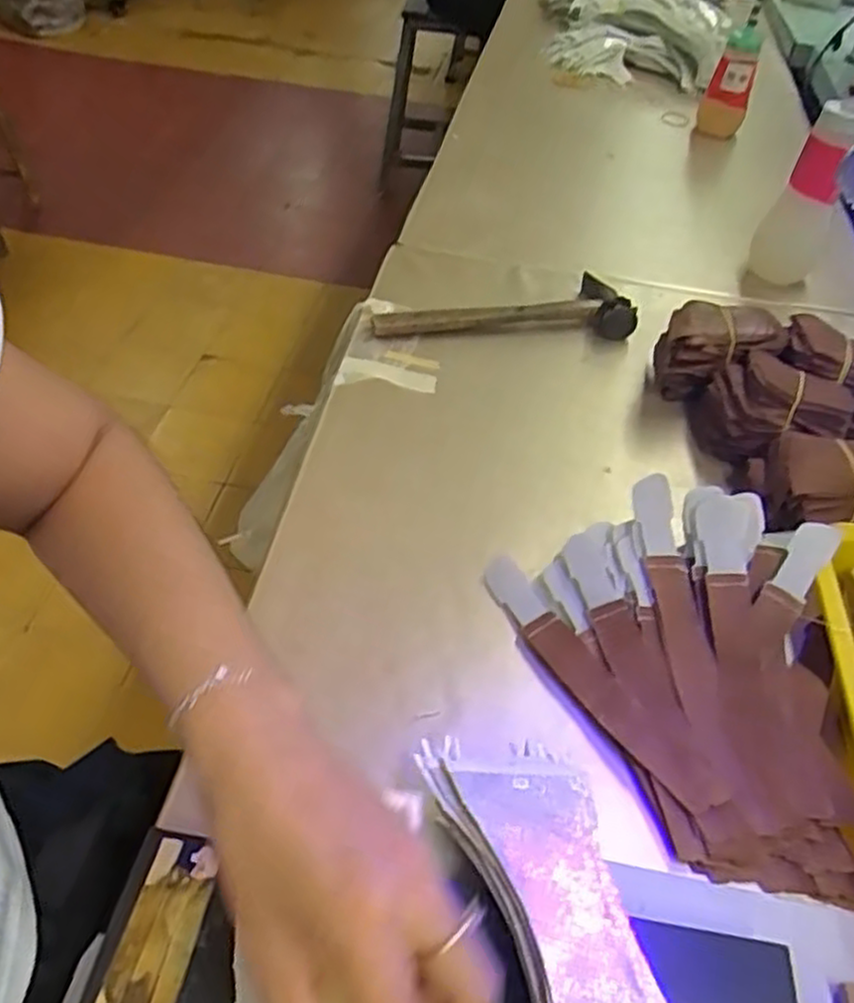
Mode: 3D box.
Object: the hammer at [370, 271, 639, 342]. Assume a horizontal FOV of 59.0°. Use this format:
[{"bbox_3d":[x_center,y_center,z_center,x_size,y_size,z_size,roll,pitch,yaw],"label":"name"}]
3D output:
[{"bbox_3d":[0.070,-0.189,0.721,0.243,0.033,0.085,0,47,-7],"label":"hammer"}]

